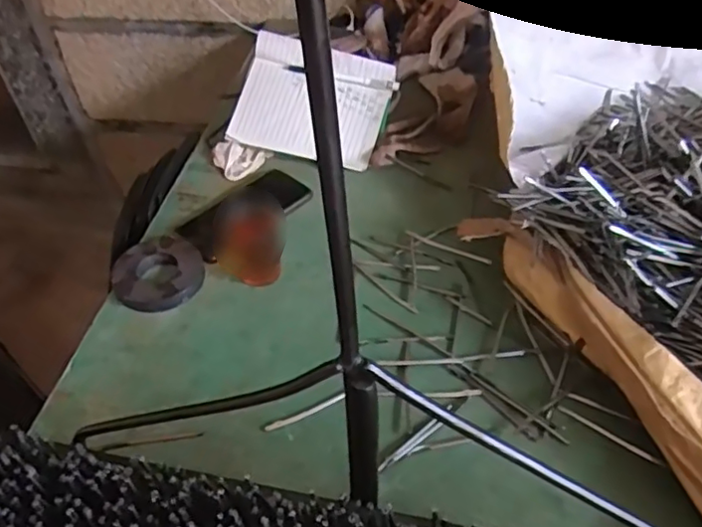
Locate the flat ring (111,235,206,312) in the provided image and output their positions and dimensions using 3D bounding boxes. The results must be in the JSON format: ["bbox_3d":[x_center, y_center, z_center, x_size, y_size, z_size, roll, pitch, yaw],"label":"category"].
[{"bbox_3d":[-0.209,0.008,0.661,0.095,0.021,0.093,-1,45,1],"label":"flat ring"}]

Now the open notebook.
[{"bbox_3d":[-0.050,-0.223,0.827,0.197,0.033,0.168,17,76,6],"label":"open notebook"}]

